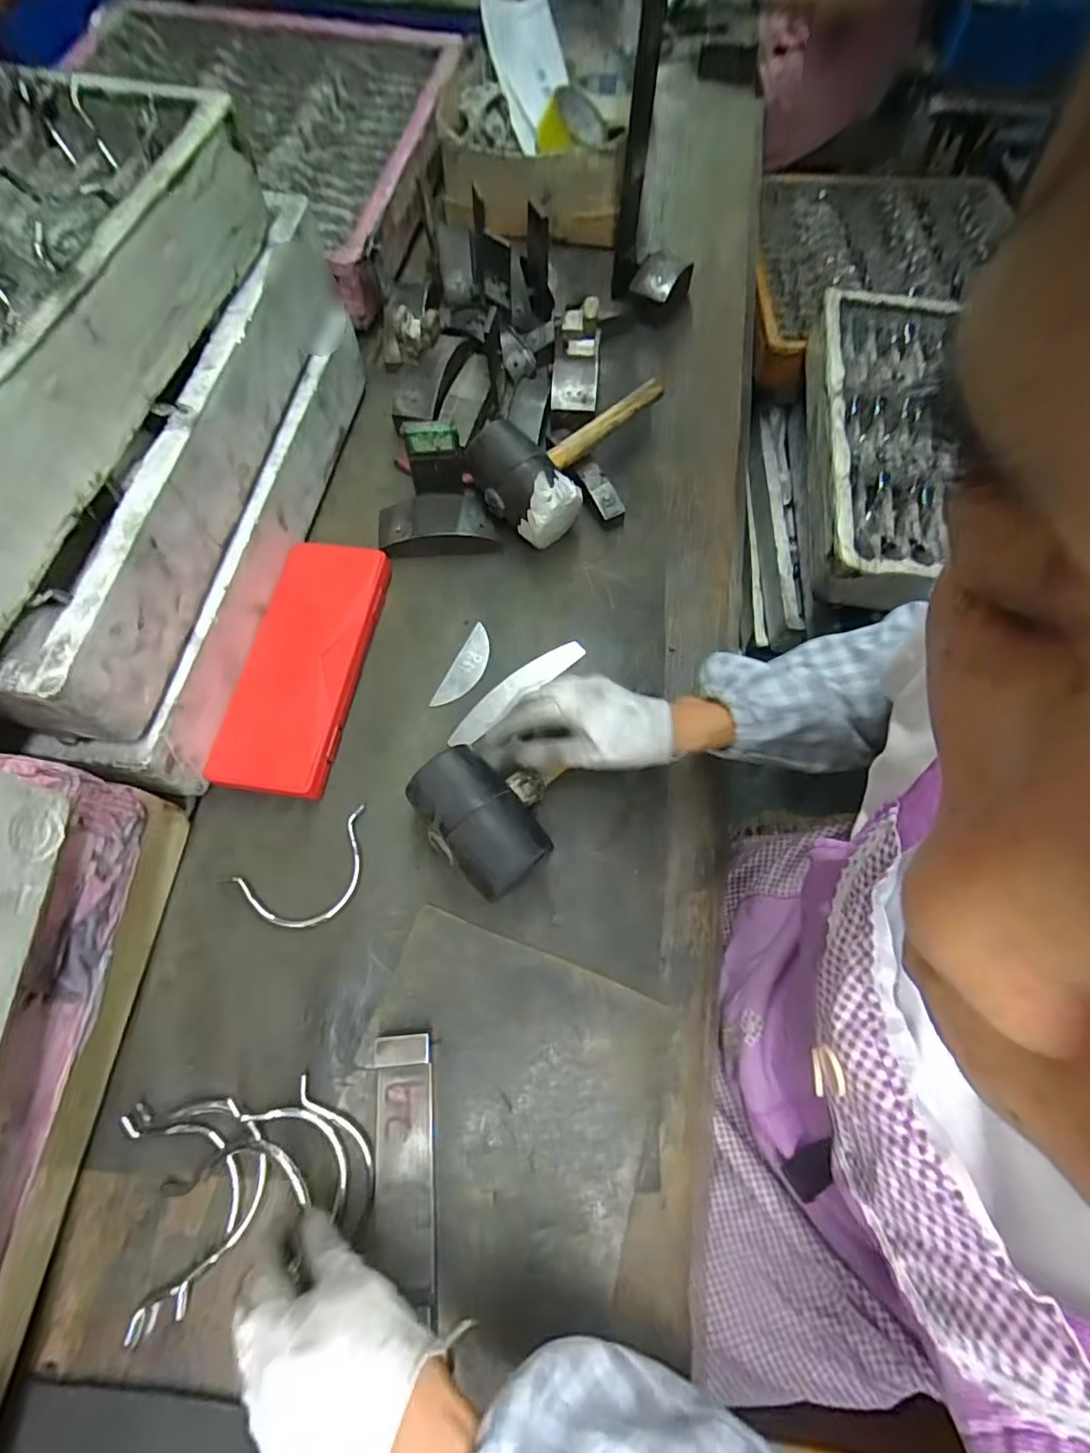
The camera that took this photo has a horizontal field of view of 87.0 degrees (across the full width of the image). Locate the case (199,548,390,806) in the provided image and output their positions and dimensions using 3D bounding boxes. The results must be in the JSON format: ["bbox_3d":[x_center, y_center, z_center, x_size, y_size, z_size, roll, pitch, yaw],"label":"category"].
[{"bbox_3d":[-0.222,-0.058,0.528,0.100,0.033,0.243,8,67,3],"label":"case"}]

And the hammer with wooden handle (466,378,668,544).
[{"bbox_3d":[0.025,-0.302,0.610,0.113,0.085,0.236,33,70,13],"label":"hammer with wooden handle"}]

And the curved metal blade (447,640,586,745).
[{"bbox_3d":[-0.027,-0.034,0.539,0.153,0.006,0.026,-39,72,-16],"label":"curved metal blade"}]

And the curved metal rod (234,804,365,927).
[{"bbox_3d":[-0.185,0.121,0.464,0.112,0.011,0.067,-30,70,-13],"label":"curved metal rod"}]

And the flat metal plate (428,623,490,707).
[{"bbox_3d":[-0.074,-0.057,0.553,0.031,0.005,0.095,24,67,10],"label":"flat metal plate"}]

